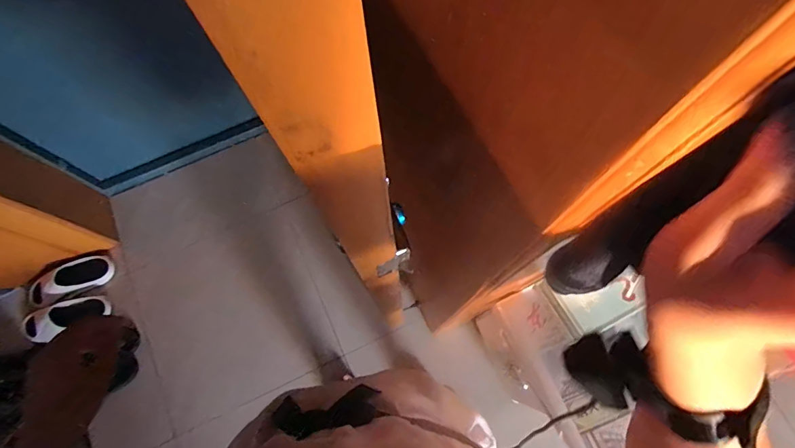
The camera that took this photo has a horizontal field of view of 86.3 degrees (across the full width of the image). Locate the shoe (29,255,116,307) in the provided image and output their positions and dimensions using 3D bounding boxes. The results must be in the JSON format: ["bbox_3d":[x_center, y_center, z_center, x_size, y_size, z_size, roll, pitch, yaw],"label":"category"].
[{"bbox_3d":[-1.073,0.186,1.385,0.261,0.102,0.098,-27,74,-21],"label":"shoe"}]

